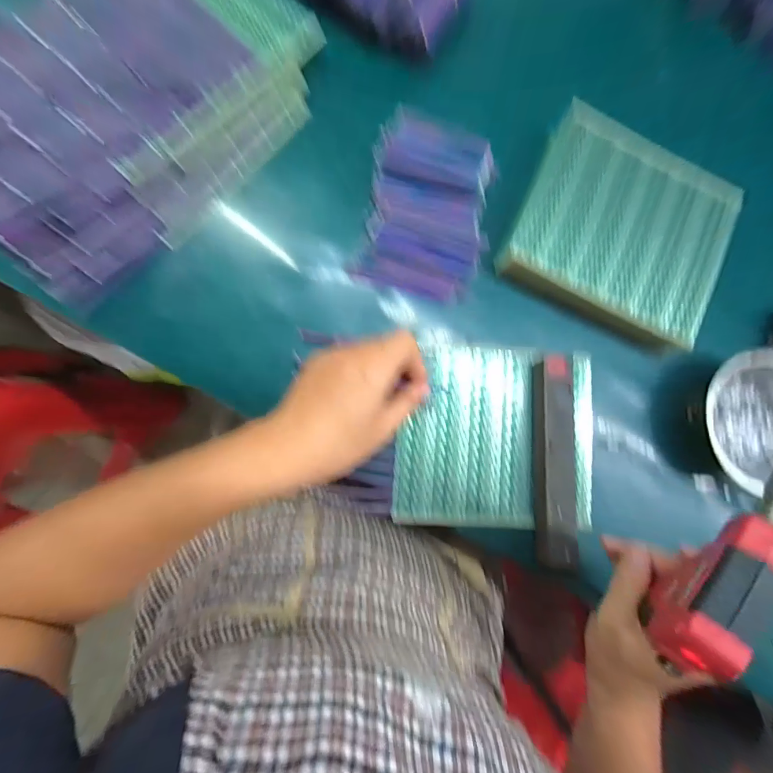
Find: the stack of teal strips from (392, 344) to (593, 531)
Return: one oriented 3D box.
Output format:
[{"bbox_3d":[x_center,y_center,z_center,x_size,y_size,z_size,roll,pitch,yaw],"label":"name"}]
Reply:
[{"bbox_3d":[0.106,0.048,0.343,0.190,0.008,0.168,4,84,-5],"label":"stack of teal strips"}]

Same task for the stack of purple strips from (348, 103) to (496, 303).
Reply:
[{"bbox_3d":[0.041,-0.178,0.343,0.109,0.027,0.171,12,83,-4],"label":"stack of purple strips"}]

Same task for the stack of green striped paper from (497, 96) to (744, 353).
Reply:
[{"bbox_3d":[0.228,-0.155,0.352,0.200,0.032,0.178,24,82,-3],"label":"stack of green striped paper"}]

